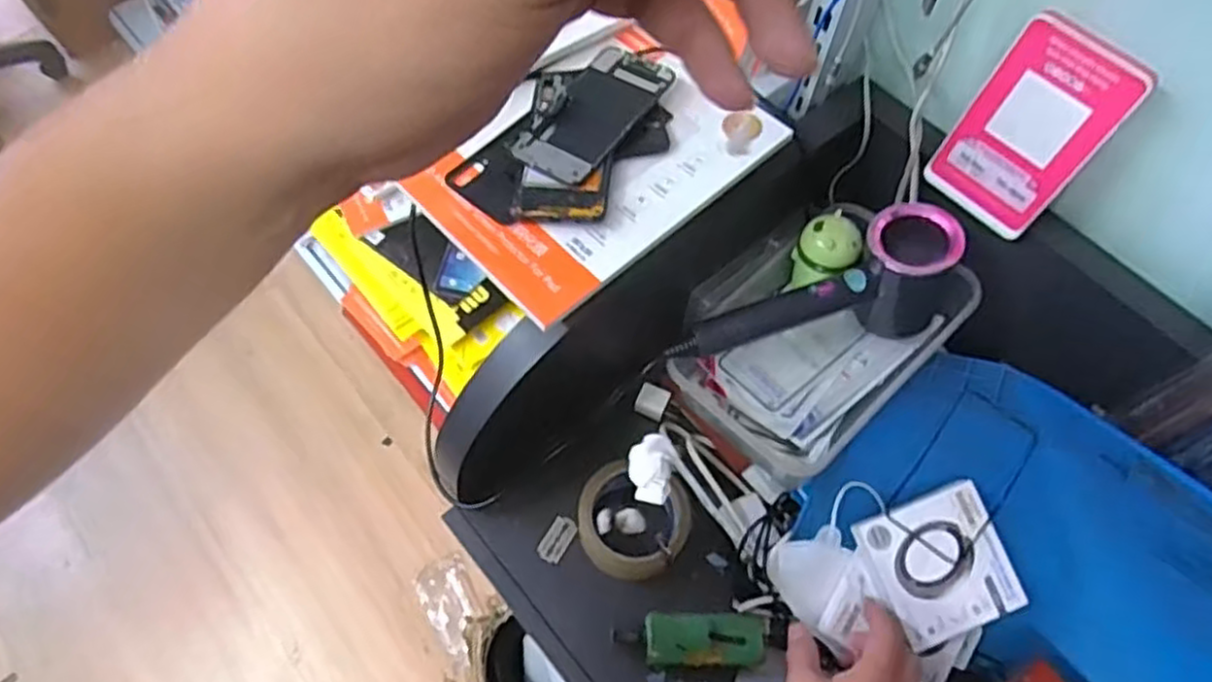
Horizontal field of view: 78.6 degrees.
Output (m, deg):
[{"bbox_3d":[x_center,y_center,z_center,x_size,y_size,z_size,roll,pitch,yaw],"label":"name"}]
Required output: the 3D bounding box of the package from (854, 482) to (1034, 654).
[{"bbox_3d":[0.273,0.182,0.606,0.109,0.014,0.106,-20,80,-6],"label":"package"}]

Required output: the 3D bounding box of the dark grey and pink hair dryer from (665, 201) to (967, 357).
[{"bbox_3d":[0.185,-0.027,0.632,0.259,0.109,0.078,-22,65,-14],"label":"dark grey and pink hair dryer"}]

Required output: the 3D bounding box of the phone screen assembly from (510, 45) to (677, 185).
[{"bbox_3d":[-0.009,-0.185,0.599,0.071,0.011,0.144,31,65,13],"label":"phone screen assembly"}]

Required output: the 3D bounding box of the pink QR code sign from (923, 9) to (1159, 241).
[{"bbox_3d":[0.331,-0.163,0.582,0.011,0.163,0.096,-31,66,-33],"label":"pink QR code sign"}]

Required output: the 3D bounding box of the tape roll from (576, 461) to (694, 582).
[{"bbox_3d":[0.024,0.164,0.668,0.099,0.057,0.095,1,62,-2],"label":"tape roll"}]

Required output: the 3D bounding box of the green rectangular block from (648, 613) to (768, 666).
[{"bbox_3d":[0.086,0.256,0.632,0.104,0.036,0.040,2,62,-1],"label":"green rectangular block"}]

